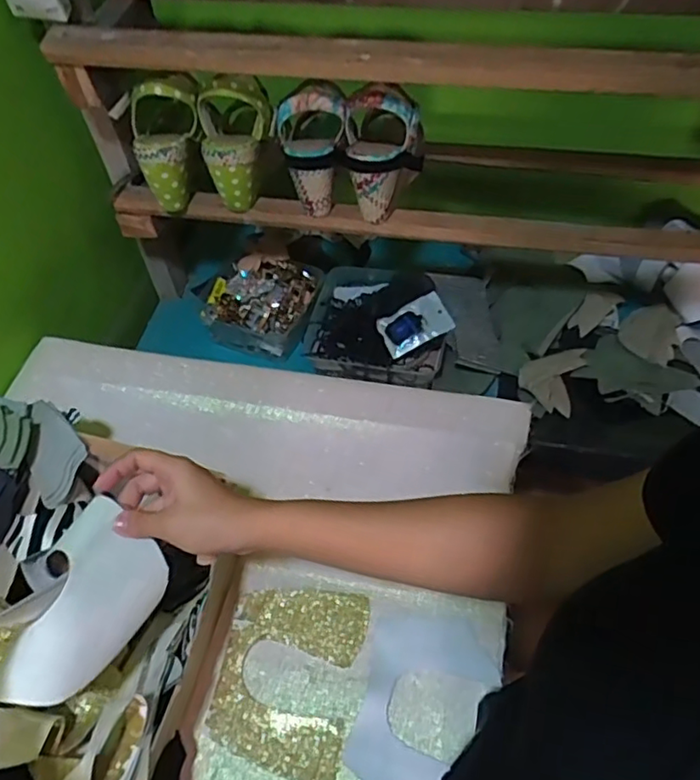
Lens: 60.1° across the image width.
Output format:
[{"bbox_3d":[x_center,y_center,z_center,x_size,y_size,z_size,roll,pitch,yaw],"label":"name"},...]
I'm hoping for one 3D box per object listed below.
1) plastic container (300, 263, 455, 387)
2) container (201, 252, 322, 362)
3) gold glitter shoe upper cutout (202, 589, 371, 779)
[{"bbox_3d":[0.043,-0.103,0.882,0.201,0.062,0.201,9,54,9],"label":"plastic container"},{"bbox_3d":[-0.132,-0.133,0.931,0.155,0.062,0.149,13,55,12],"label":"container"},{"bbox_3d":[-0.056,0.253,0.544,0.119,0.009,0.154,9,54,8],"label":"gold glitter shoe upper cutout"}]

